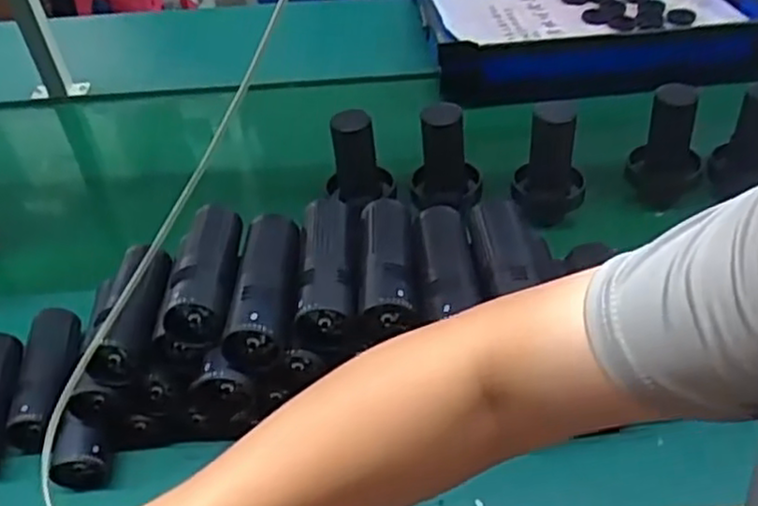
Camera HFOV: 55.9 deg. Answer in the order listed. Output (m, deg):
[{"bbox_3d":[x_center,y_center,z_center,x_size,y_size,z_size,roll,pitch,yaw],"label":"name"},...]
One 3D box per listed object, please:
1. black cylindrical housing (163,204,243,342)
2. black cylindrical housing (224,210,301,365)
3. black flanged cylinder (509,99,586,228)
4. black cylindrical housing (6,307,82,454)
[{"bbox_3d":[-0.171,0.013,0.717,0.059,0.051,0.156,-2,43,2],"label":"black cylindrical housing"},{"bbox_3d":[-0.103,0.030,0.694,0.061,0.054,0.161,0,43,5],"label":"black cylindrical housing"},{"bbox_3d":[0.233,-0.132,0.968,0.091,0.160,0.084,-1,43,4],"label":"black flanged cylinder"},{"bbox_3d":[-0.371,0.135,0.803,0.047,0.057,0.155,-3,43,1],"label":"black cylindrical housing"}]

